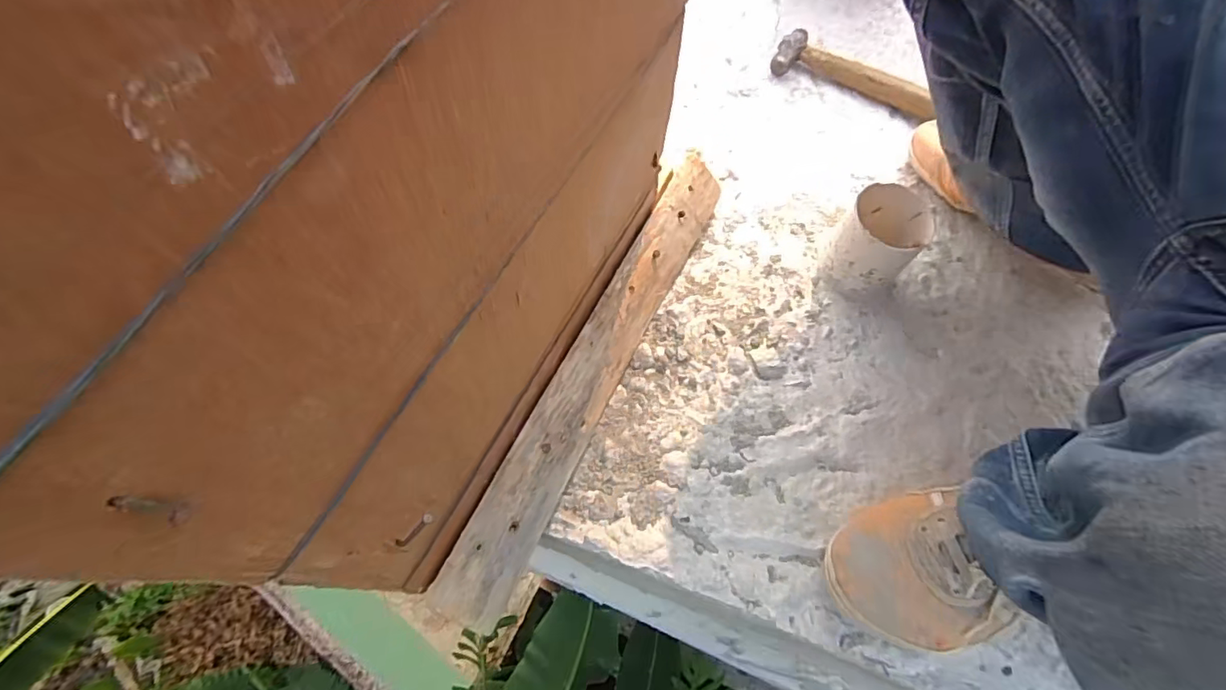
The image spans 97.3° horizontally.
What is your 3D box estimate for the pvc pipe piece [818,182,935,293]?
[{"bbox_3d":[0.253,-0.100,0.528,0.070,0.085,0.076,24,67,9],"label":"pvc pipe piece"}]

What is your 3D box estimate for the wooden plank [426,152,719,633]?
[{"bbox_3d":[-0.010,0.008,0.476,0.065,0.018,0.464,38,67,-25],"label":"wooden plank"}]

